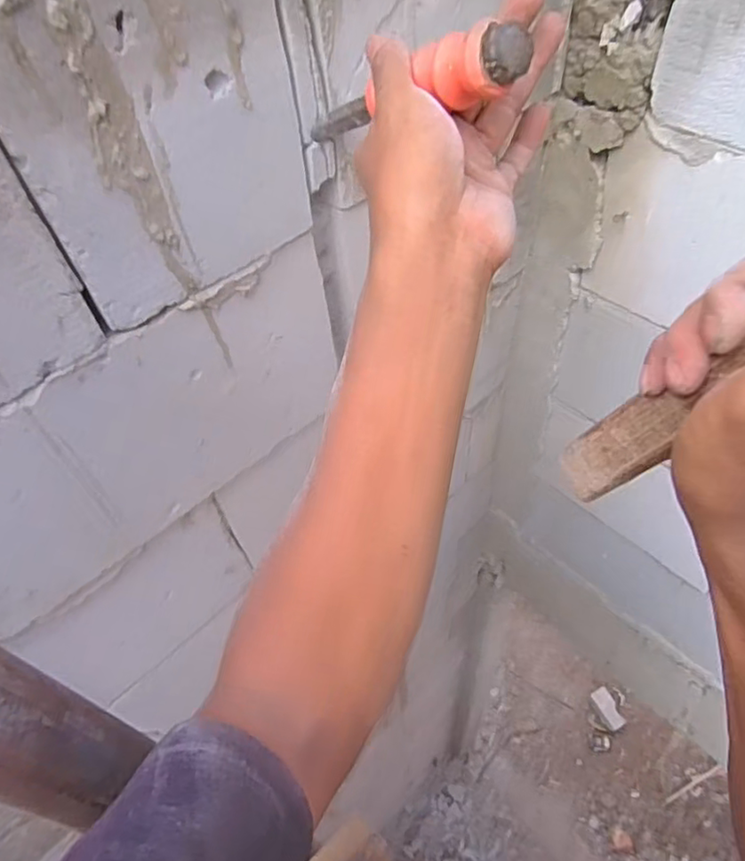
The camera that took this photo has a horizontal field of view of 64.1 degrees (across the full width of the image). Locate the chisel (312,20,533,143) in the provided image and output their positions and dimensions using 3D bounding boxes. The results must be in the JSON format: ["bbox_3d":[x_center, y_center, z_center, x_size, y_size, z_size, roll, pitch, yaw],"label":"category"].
[{"bbox_3d":[0.016,-0.187,0.334,0.032,0.030,0.186,-24,25,-19],"label":"chisel"}]

